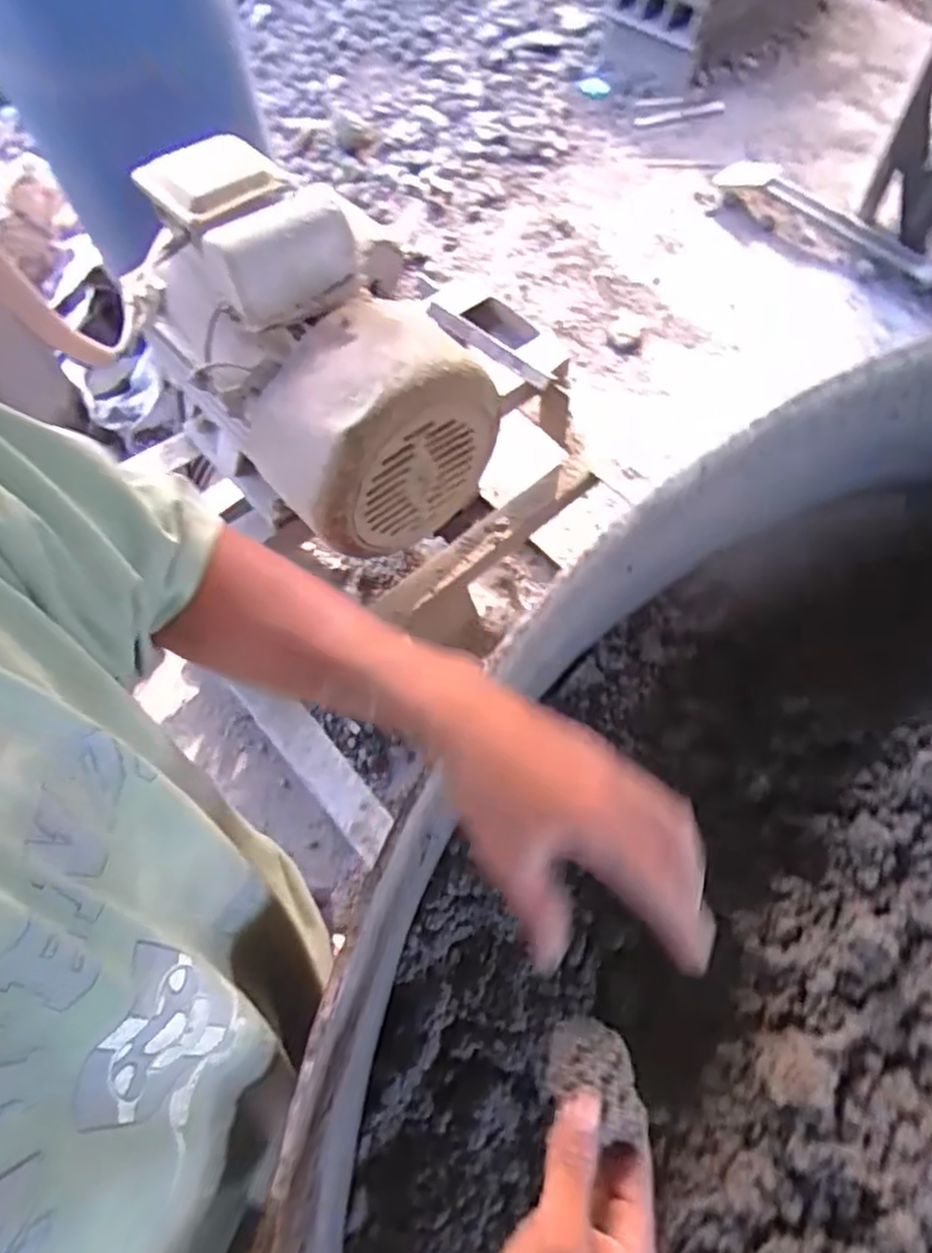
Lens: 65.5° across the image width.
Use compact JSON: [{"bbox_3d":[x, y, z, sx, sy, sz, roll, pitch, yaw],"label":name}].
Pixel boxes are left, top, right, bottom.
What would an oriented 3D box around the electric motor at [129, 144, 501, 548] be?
[{"bbox_3d":[-0.165,-0.300,0.785,0.237,0.254,0.359,-37,70,-13],"label":"electric motor"}]

